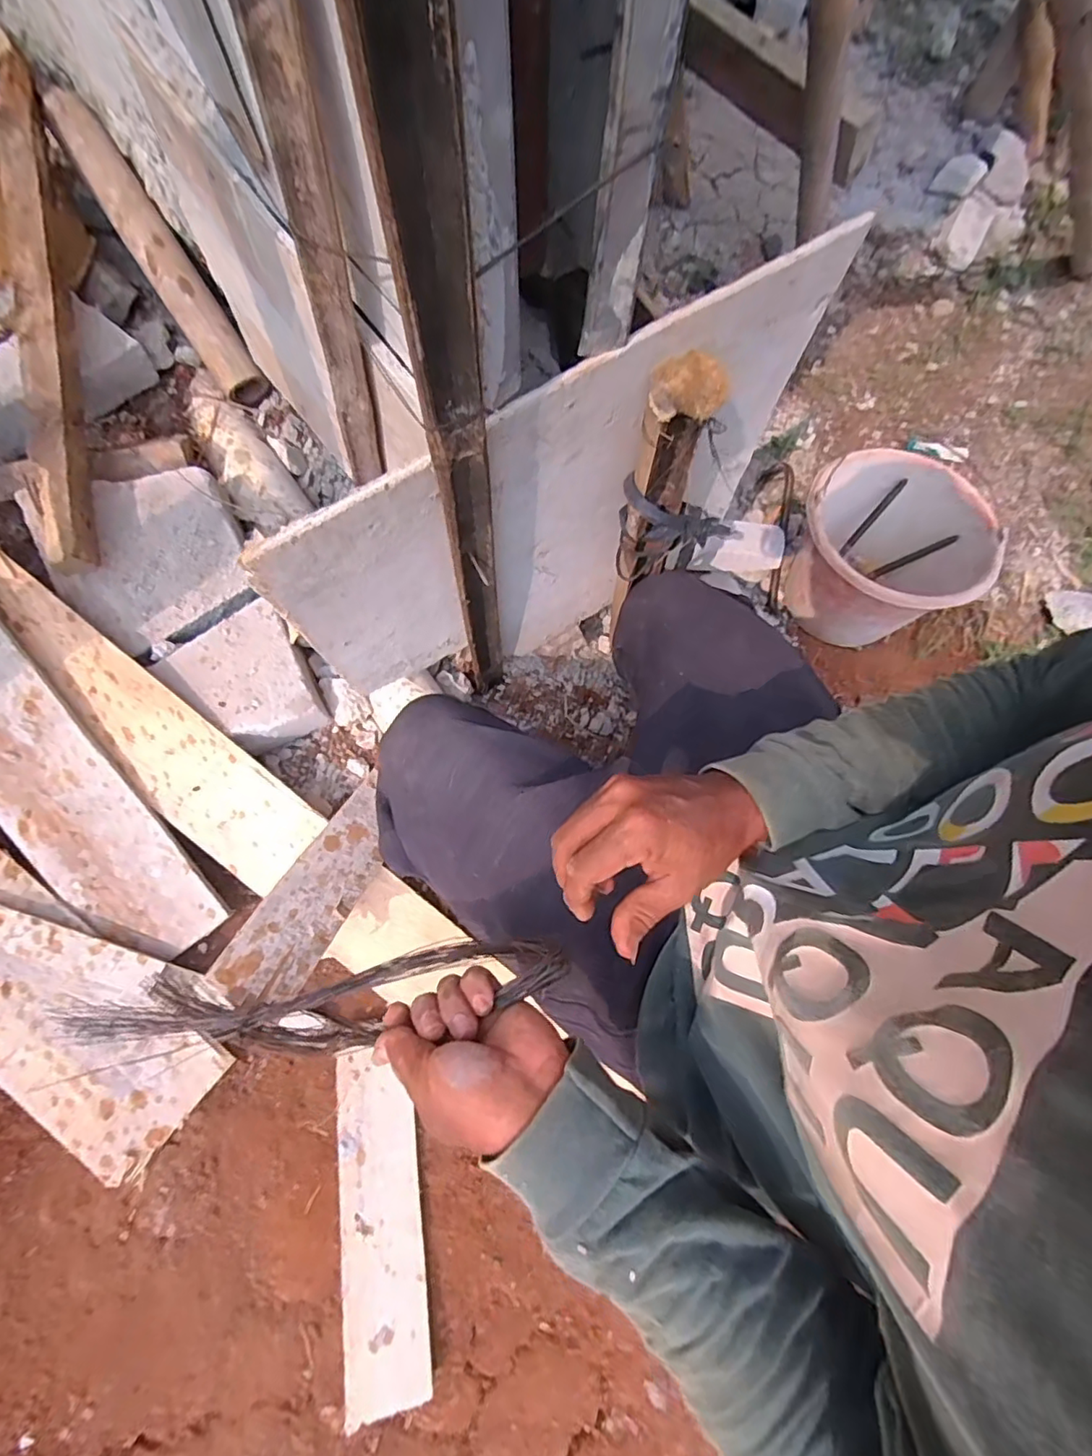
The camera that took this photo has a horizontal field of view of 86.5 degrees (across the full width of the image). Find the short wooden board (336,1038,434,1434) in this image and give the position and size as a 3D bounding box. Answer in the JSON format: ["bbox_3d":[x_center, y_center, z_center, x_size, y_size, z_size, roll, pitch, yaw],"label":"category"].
[{"bbox_3d":[-0.155,0.462,0.553,0.074,0.016,0.273,3,62,-29],"label":"short wooden board"}]

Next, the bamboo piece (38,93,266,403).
[{"bbox_3d":[-0.482,-0.585,0.723,0.057,0.058,0.365,-35,102,-8],"label":"bamboo piece"}]

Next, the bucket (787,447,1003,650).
[{"bbox_3d":[0.507,-0.274,0.897,0.251,0.194,0.267,0,77,-1],"label":"bucket"}]

